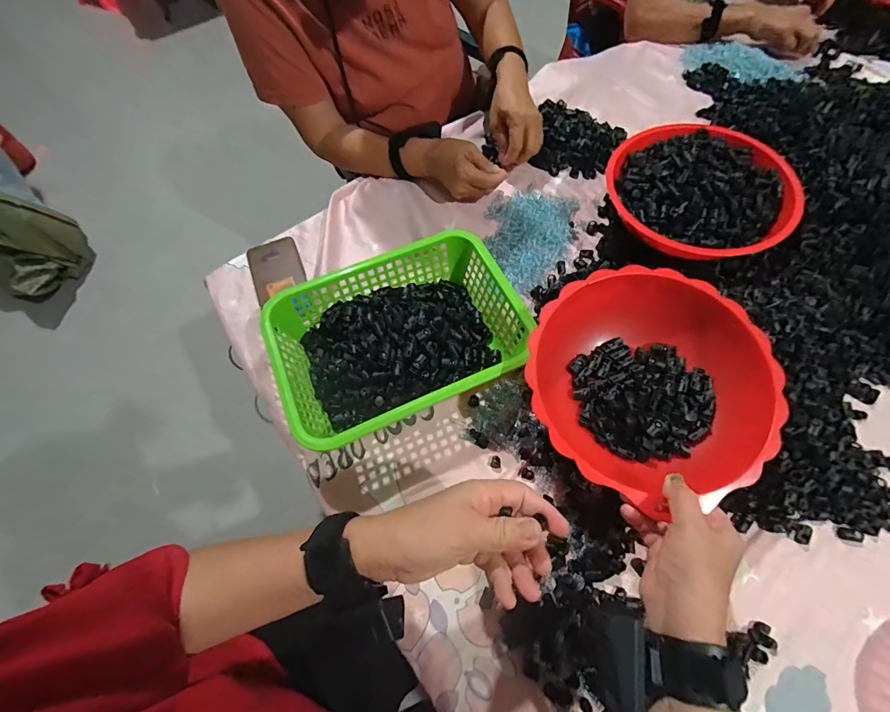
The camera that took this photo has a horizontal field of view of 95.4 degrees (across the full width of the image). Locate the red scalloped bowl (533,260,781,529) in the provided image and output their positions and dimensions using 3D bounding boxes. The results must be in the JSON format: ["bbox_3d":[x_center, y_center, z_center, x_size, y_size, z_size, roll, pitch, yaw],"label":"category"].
[{"bbox_3d":[0.205,0.030,0.430,0.227,0.082,0.233,1,64,-1],"label":"red scalloped bowl"}]

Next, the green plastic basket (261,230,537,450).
[{"bbox_3d":[-0.056,-0.020,0.508,0.288,0.078,0.205,-23,65,-10],"label":"green plastic basket"}]

